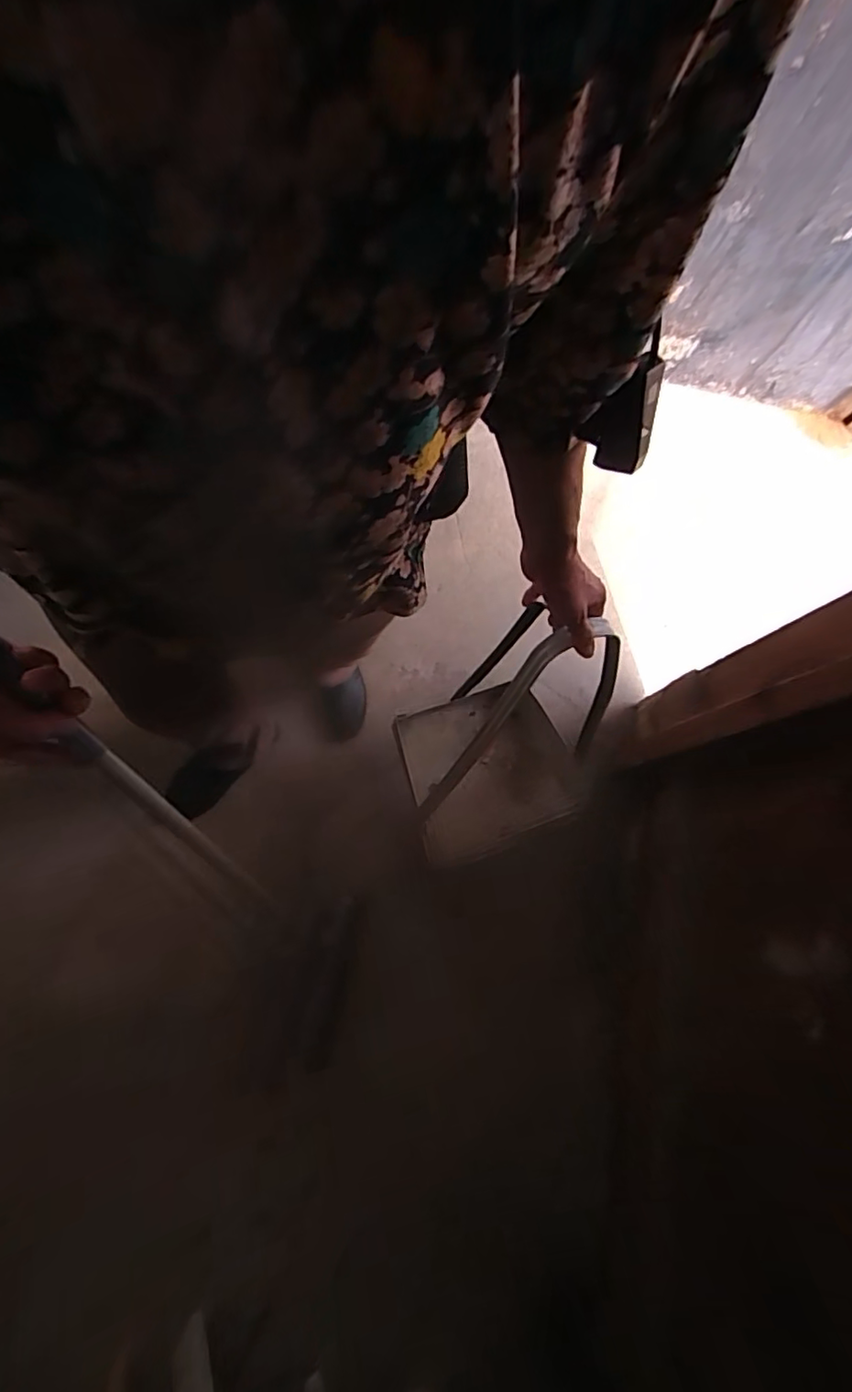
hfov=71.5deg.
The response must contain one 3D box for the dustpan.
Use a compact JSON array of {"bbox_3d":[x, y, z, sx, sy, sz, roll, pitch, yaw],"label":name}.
[{"bbox_3d":[0.119,0.064,0.827,0.278,0.476,0.239,-18,75,-7],"label":"dustpan"}]

